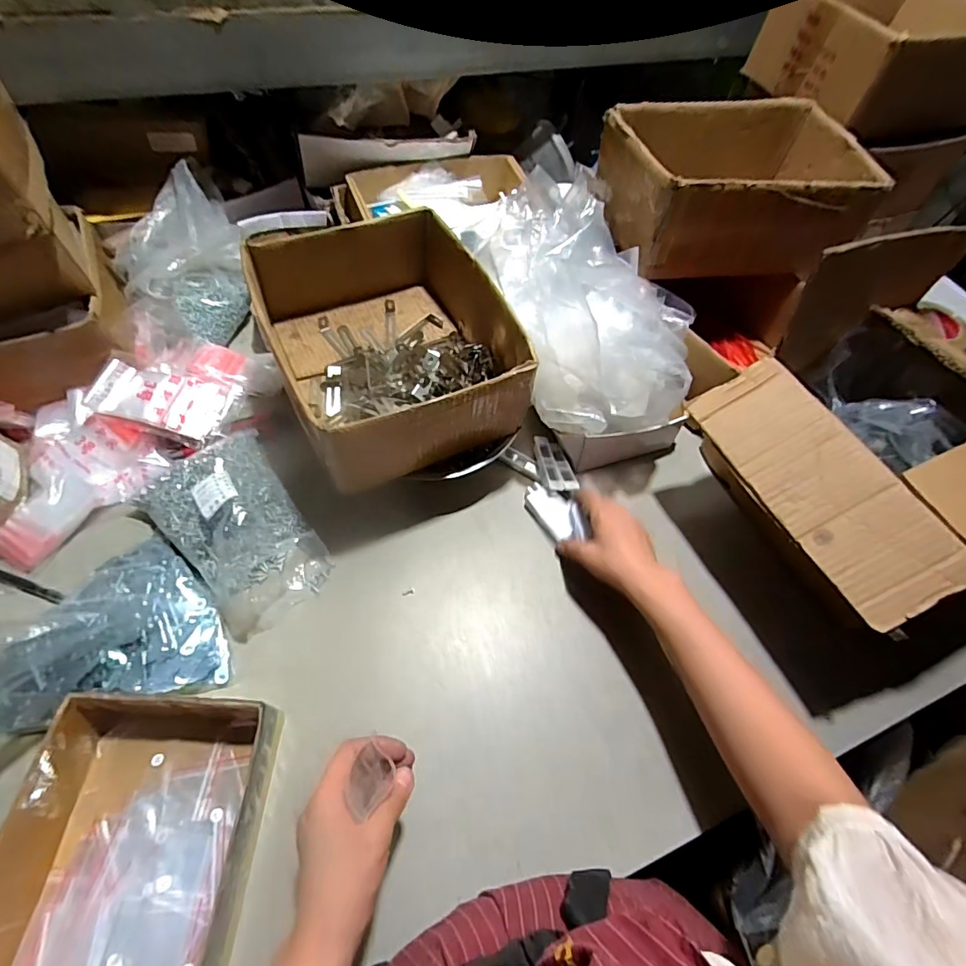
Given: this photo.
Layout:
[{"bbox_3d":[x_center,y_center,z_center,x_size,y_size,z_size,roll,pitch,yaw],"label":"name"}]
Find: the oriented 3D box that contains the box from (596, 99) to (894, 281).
[{"bbox_3d":[0.351,-0.421,0.721,0.327,0.130,0.226,-9,60,-10],"label":"box"}]

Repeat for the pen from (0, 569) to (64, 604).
[{"bbox_3d":[-0.512,0.110,0.550,0.112,0.005,0.012,18,59,6],"label":"pen"}]

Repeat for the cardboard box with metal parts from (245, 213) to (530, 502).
[{"bbox_3d":[-0.115,-0.173,0.609,0.252,0.119,0.306,-22,63,-17],"label":"cardboard box with metal parts"}]

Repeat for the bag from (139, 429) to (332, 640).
[{"bbox_3d":[-0.282,0.044,0.573,0.143,0.085,0.219,-36,68,-23],"label":"bag"}]

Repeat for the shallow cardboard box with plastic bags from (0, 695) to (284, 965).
[{"bbox_3d":[-0.293,0.319,0.410,0.190,0.074,0.255,4,58,-3],"label":"shallow cardboard box with plastic bags"}]

